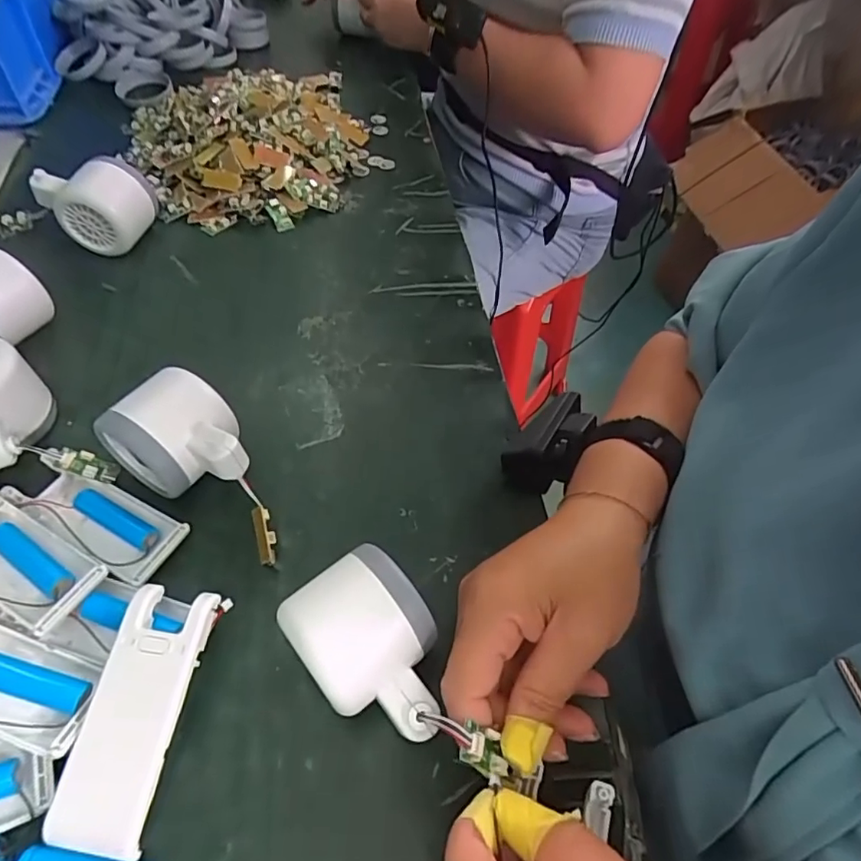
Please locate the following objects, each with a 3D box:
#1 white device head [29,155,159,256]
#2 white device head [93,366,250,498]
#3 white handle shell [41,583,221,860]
[{"bbox_3d":[-0.270,-0.181,0.435,0.083,0.057,0.053,5,54,0],"label":"white device head"},{"bbox_3d":[-0.139,0.009,0.307,0.078,0.053,0.062,37,59,20],"label":"white device head"},{"bbox_3d":[-0.130,0.124,0.240,0.039,0.011,0.102,10,66,3],"label":"white handle shell"}]

